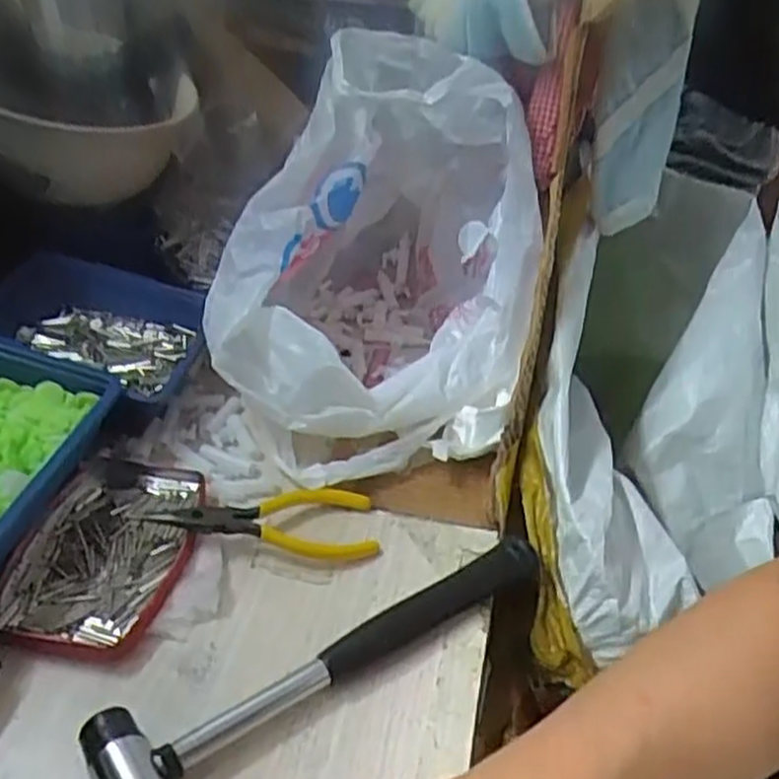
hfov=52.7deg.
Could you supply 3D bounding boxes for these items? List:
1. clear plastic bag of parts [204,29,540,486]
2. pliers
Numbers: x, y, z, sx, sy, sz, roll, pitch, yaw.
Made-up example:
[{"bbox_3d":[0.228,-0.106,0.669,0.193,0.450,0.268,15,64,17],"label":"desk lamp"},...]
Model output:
[{"bbox_3d":[0.008,-0.098,0.508,0.172,0.201,0.268,11,36,8],"label":"clear plastic bag of parts"},{"bbox_3d":[-0.070,0.072,0.423,0.126,0.019,0.044,-3,37,-11],"label":"pliers"}]

